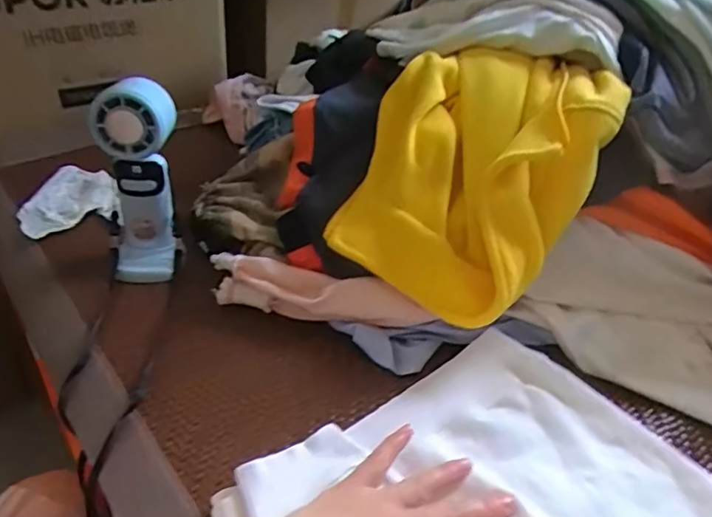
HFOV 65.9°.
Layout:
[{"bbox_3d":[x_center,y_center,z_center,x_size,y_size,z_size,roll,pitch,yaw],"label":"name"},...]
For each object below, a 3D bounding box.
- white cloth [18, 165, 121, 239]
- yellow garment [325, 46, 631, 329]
[{"bbox_3d":[-0.307,-0.061,0.588,0.096,0.027,0.095,-15,42,-26],"label":"white cloth"},{"bbox_3d":[0.105,-0.083,0.492,0.192,0.110,0.263,25,74,21],"label":"yellow garment"}]

